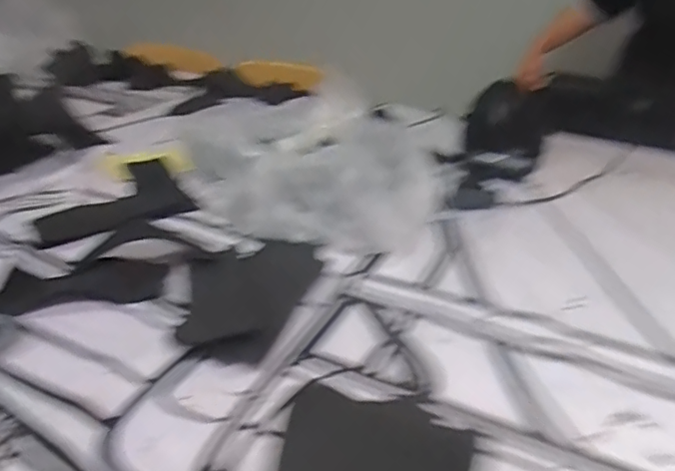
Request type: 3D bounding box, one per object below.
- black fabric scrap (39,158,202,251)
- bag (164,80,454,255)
[{"bbox_3d":[-0.340,-0.060,0.833,0.202,0.019,0.223,-17,34,-29],"label":"black fabric scrap"},{"bbox_3d":[-0.042,-0.111,0.816,0.297,0.117,0.421,-25,38,-39],"label":"bag"}]

